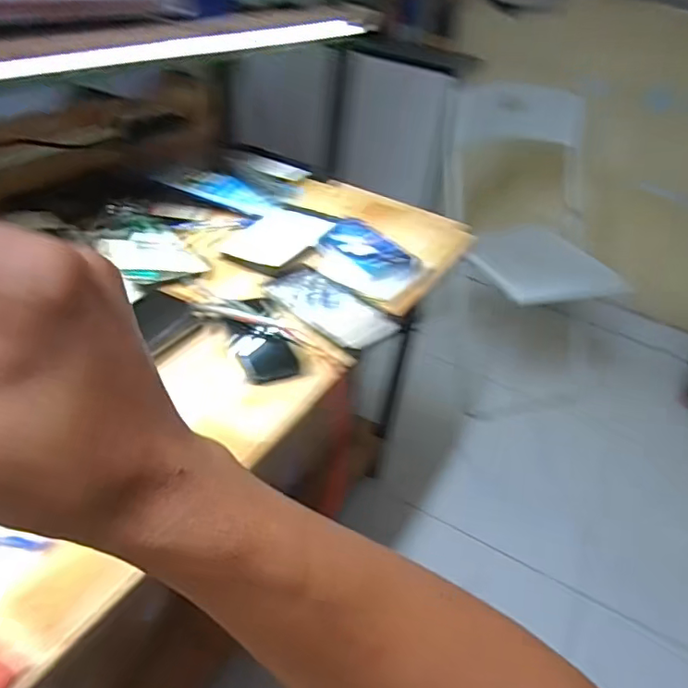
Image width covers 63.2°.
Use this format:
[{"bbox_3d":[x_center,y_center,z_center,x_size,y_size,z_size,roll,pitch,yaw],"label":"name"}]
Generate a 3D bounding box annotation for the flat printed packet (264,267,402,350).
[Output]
[{"bbox_3d":[-0.017,-0.049,0.721,0.093,0.007,0.168,-27,50,-37],"label":"flat printed packet"}]

